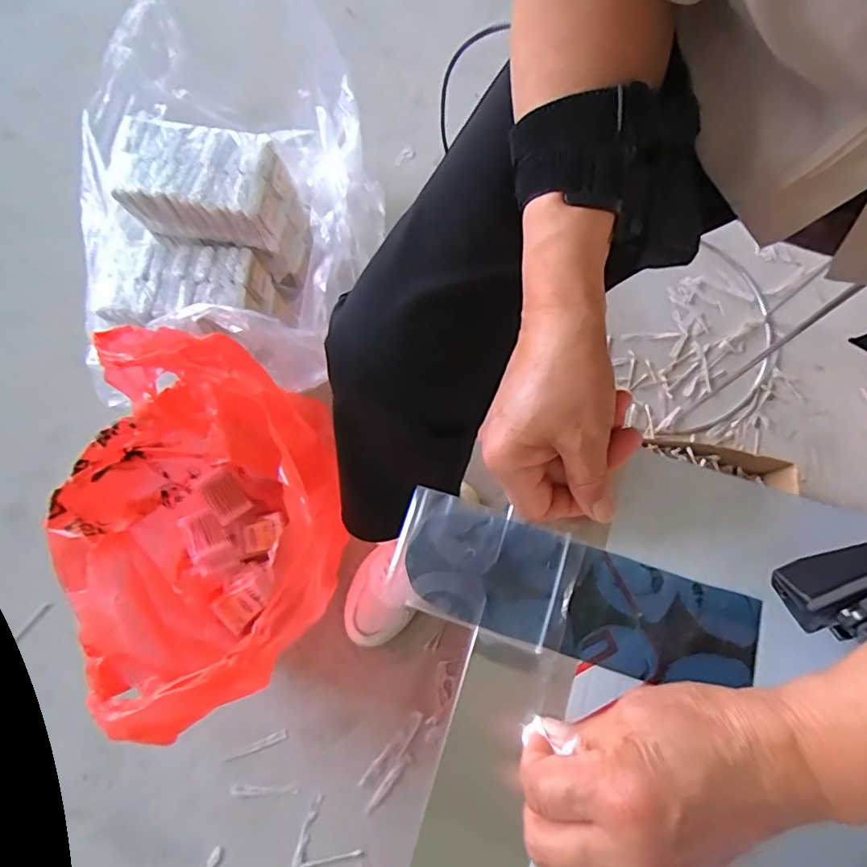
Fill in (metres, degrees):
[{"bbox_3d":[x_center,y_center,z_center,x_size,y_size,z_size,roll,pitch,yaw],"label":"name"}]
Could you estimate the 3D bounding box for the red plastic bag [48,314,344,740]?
[{"bbox_3d":[-0.257,0.109,0.626,0.288,0.309,0.365,7,73,4],"label":"red plastic bag"}]

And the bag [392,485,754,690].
[{"bbox_3d":[0.076,0.090,0.296,0.201,0.011,0.066,15,74,6],"label":"bag"}]

